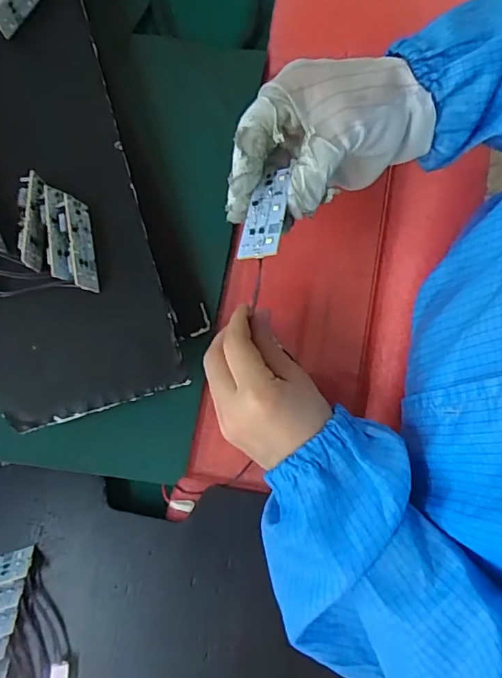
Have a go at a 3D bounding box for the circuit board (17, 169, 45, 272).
[{"bbox_3d":[-0.149,-0.080,0.352,0.015,0.019,0.063,1,78,1],"label":"circuit board"}]

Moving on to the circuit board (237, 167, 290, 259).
[{"bbox_3d":[0.008,-0.072,0.297,0.024,0.004,0.061,-1,61,25],"label":"circuit board"}]

